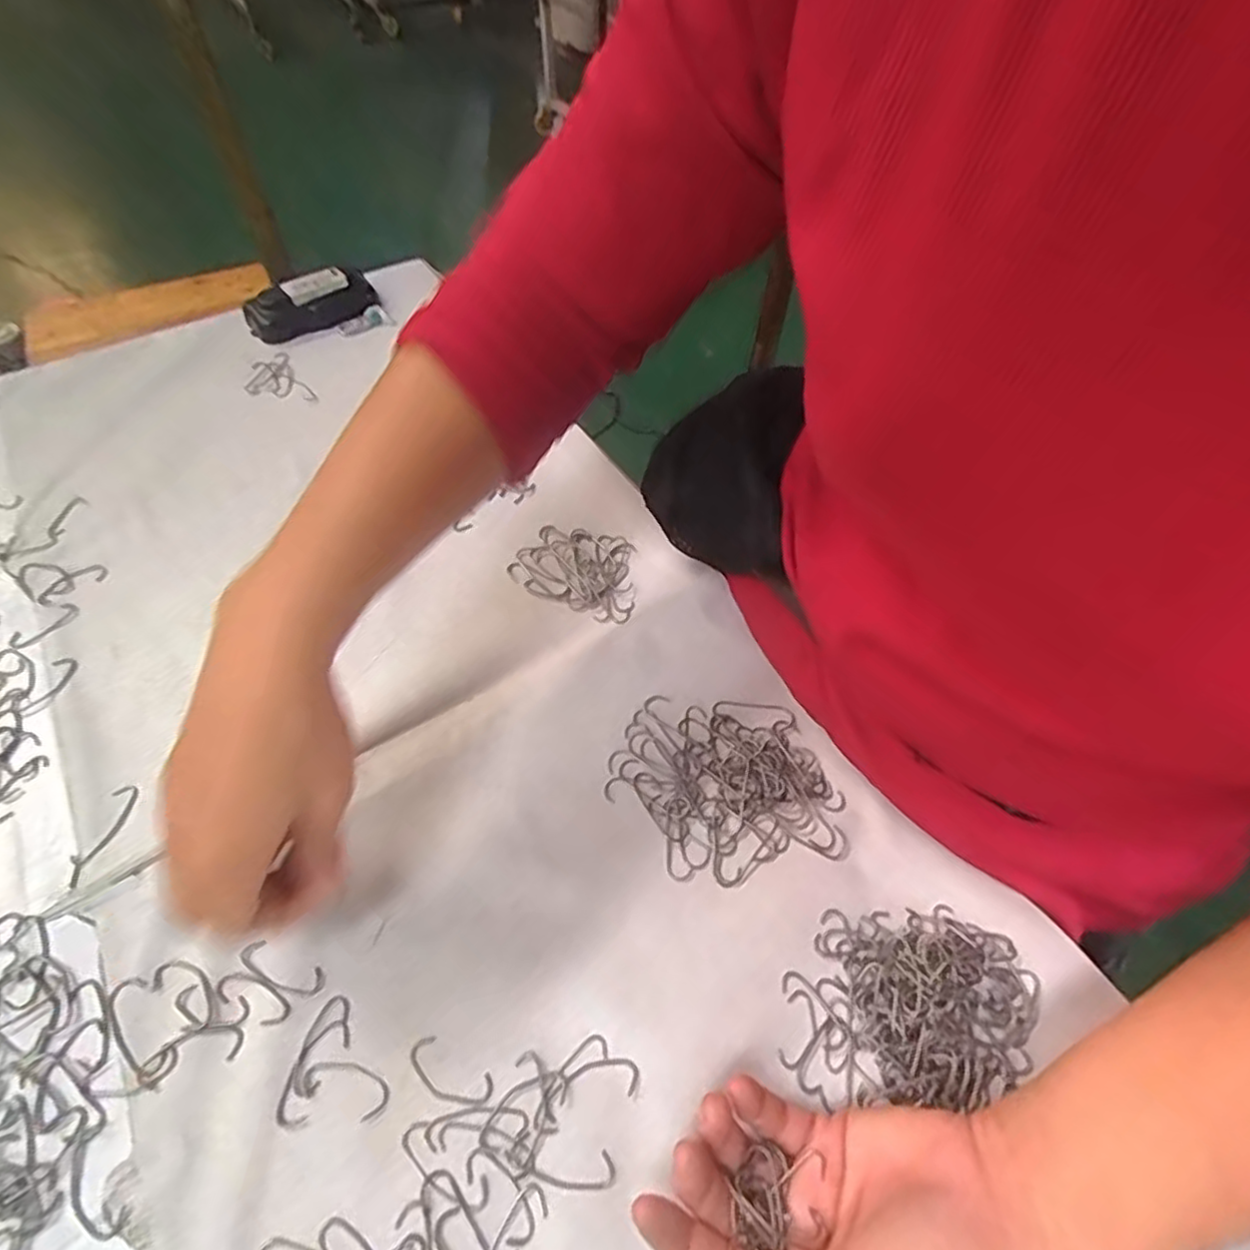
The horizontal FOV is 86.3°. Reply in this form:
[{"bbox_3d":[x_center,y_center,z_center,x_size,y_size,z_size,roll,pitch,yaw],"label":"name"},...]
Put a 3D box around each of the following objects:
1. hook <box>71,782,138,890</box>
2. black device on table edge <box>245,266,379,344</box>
[{"bbox_3d":[-0.259,0.102,0.328,0.012,0.004,0.050,9,57,4],"label":"hook"},{"bbox_3d":[-0.268,-0.273,0.574,0.106,0.034,0.043,-28,62,-19],"label":"black device on table edge"}]

